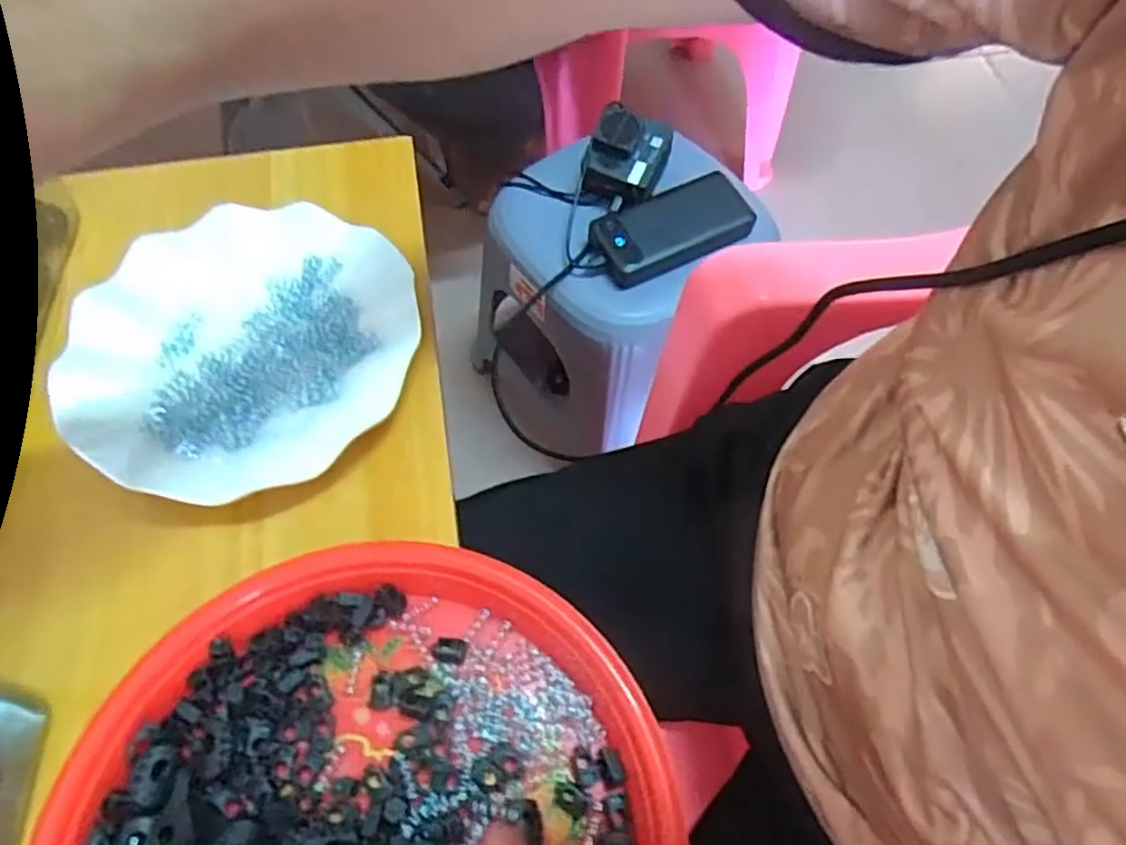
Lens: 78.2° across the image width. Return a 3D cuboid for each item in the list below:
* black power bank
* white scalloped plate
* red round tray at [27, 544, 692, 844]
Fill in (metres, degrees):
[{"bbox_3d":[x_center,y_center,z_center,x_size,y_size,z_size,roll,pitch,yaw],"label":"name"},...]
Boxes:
[{"bbox_3d":[0.107,-0.191,0.679,0.159,0.021,0.081,-24,65,-13],"label":"black power bank"},{"bbox_3d":[-0.174,-0.044,0.379,0.165,0.023,0.179,0,62,-1],"label":"white scalloped plate"},{"bbox_3d":[-0.083,0.164,0.265,0.221,0.035,0.241,0,62,-1],"label":"red round tray"}]

